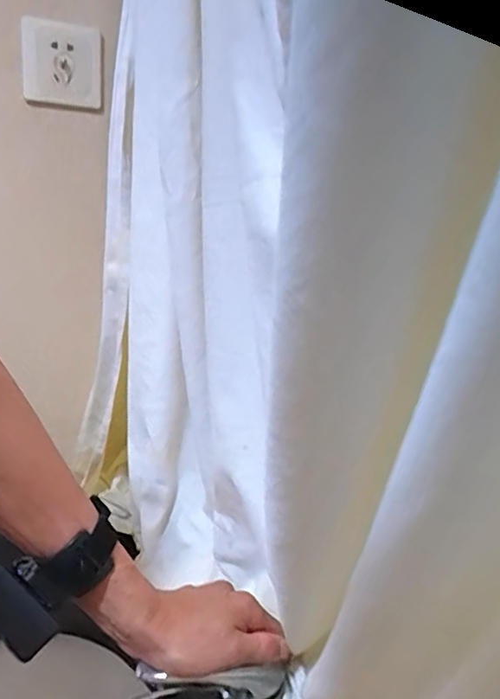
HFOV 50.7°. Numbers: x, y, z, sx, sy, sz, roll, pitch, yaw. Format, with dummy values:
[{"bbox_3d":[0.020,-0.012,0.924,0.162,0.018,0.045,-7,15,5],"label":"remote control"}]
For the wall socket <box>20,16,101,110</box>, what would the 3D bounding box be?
[{"bbox_3d":[-0.207,-0.315,0.582,0.083,0.083,0.009,-4,14,-11],"label":"wall socket"}]

